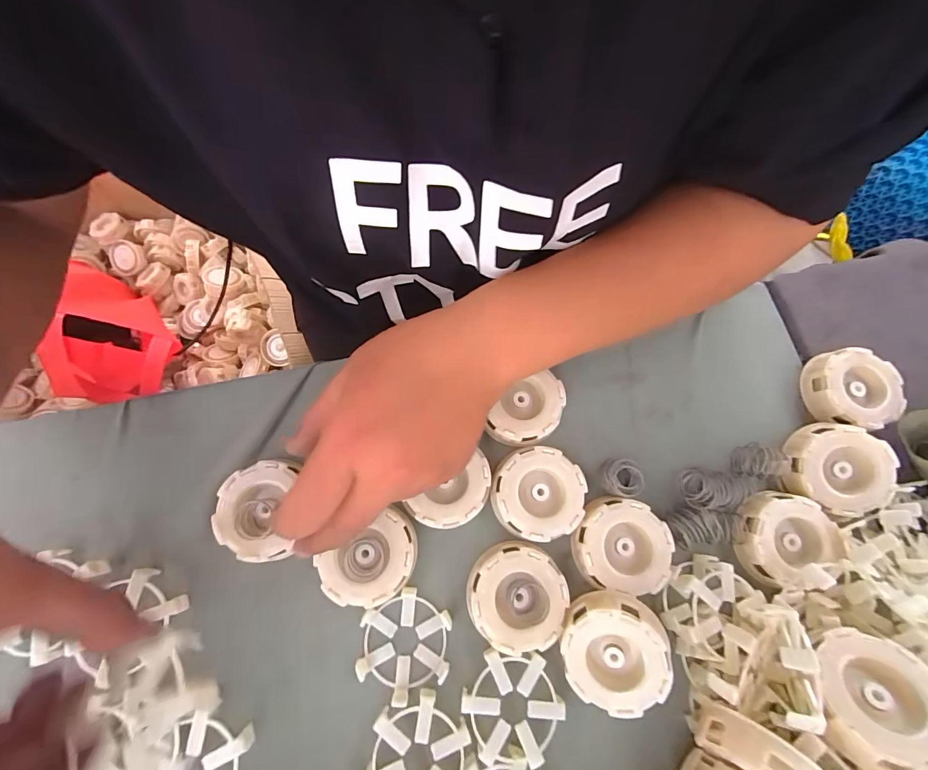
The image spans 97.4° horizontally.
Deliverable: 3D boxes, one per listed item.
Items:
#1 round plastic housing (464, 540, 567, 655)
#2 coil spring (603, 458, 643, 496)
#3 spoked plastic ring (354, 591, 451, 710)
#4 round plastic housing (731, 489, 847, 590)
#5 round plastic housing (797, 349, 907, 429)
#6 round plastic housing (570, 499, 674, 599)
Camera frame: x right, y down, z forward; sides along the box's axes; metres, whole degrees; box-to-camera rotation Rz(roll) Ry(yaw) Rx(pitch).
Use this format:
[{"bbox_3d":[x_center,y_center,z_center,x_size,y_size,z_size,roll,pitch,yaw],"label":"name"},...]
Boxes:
[{"bbox_3d":[0.034,0.133,0.257,0.061,0.021,0.059,0,69,-1],"label":"round plastic housing"},{"bbox_3d":[0.110,0.064,0.282,0.021,0.022,0.026,2,69,-1],"label":"coil spring"},{"bbox_3d":[-0.037,0.161,0.253,0.060,0.008,0.054,-25,72,-11],"label":"spoked plastic ring"},{"bbox_3d":[0.213,0.101,0.273,0.058,0.017,0.055,0,69,-1],"label":"round plastic housing"},{"bbox_3d":[0.294,0.003,0.310,0.057,0.028,0.061,0,69,-1],"label":"round plastic housing"},{"bbox_3d":[0.104,0.105,0.269,0.060,0.018,0.055,0,69,-1],"label":"round plastic housing"}]

